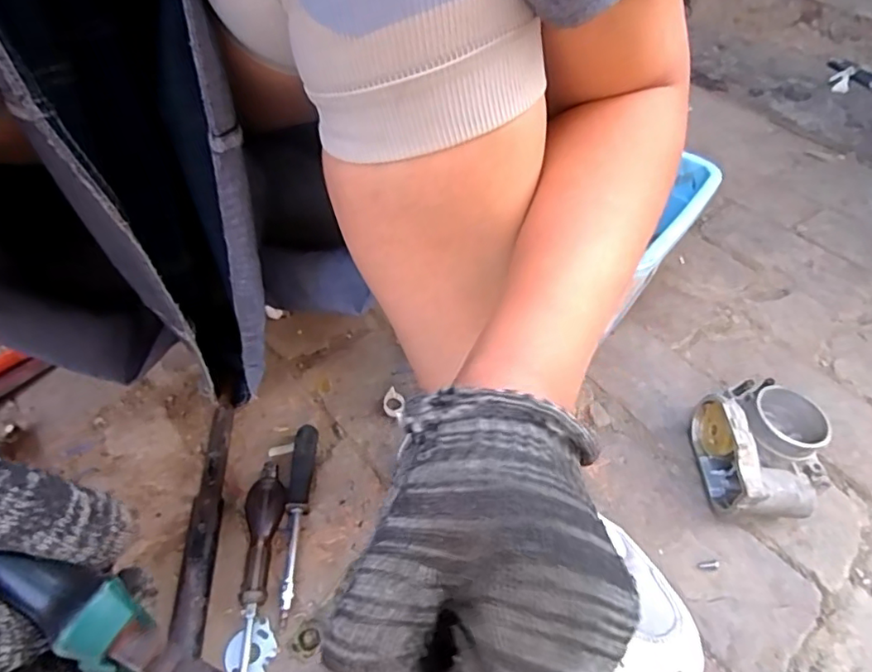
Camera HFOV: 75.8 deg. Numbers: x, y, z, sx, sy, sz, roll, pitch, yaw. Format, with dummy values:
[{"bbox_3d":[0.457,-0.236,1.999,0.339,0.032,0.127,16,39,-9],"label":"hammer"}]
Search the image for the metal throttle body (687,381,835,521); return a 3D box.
[{"bbox_3d":[0.300,0.108,0.521,0.102,0.069,0.133,10,47,4],"label":"metal throttle body"}]

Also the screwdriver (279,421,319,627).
[{"bbox_3d":[-0.122,0.157,0.484,0.020,0.022,0.169,2,46,-2],"label":"screwdriver"}]

